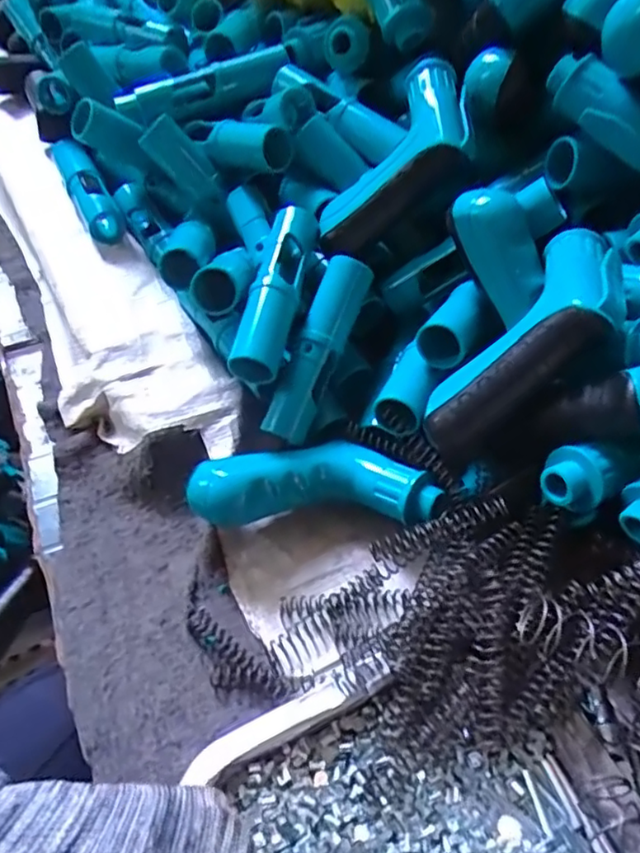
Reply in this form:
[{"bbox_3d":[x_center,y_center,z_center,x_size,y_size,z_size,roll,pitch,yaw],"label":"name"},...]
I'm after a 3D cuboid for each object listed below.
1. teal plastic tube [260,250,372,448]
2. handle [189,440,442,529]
[{"bbox_3d":[0.000,-0.048,0.393,0.025,0.025,0.118,23,90,18],"label":"teal plastic tube"},{"bbox_3d":[-0.004,0.032,0.369,0.141,0.034,0.059,0,52,0],"label":"handle"}]

